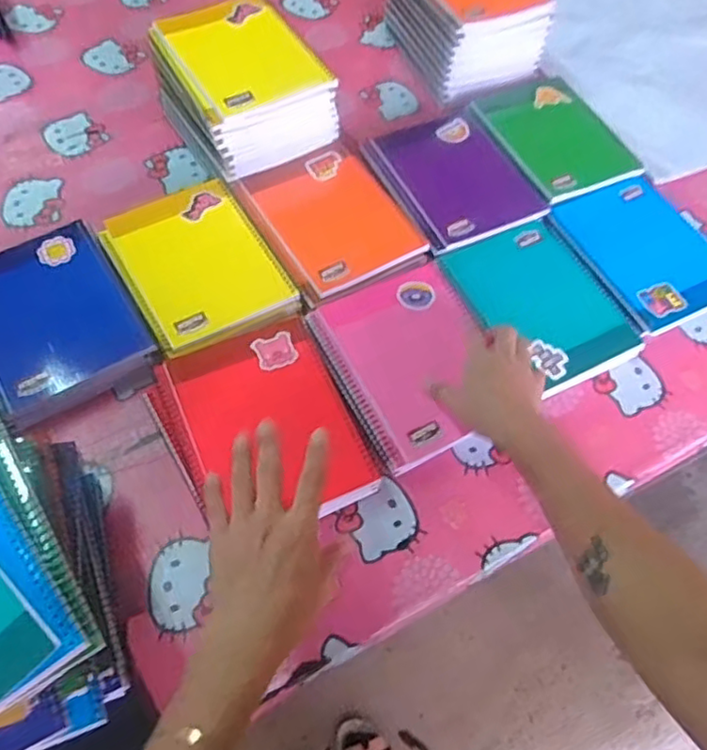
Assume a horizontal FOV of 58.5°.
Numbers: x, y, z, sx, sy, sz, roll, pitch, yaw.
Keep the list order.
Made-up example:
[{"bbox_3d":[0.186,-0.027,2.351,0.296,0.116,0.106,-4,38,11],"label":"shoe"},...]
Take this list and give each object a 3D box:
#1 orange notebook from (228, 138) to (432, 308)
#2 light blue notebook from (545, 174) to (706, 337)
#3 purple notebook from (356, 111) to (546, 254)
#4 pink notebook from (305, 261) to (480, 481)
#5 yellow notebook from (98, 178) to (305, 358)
[{"bbox_3d":[-0.025,-0.185,0.739,0.168,0.011,0.208,-24,65,-16],"label":"orange notebook"},{"bbox_3d":[0.344,-0.147,0.744,0.166,0.017,0.191,-24,68,-19],"label":"light blue notebook"},{"bbox_3d":[0.125,-0.247,0.791,0.164,0.022,0.208,-23,62,-13],"label":"purple notebook"},{"bbox_3d":[0.061,-0.021,0.651,0.158,0.024,0.201,-26,63,-9],"label":"pink notebook"},{"bbox_3d":[-0.171,-0.124,0.694,0.153,0.011,0.216,-27,66,-17],"label":"yellow notebook"}]

